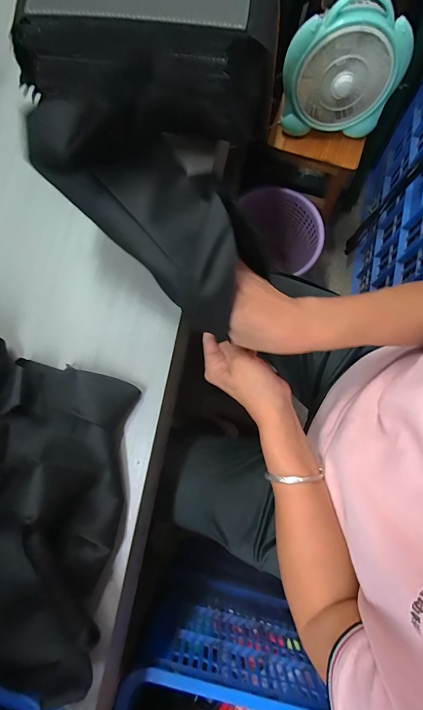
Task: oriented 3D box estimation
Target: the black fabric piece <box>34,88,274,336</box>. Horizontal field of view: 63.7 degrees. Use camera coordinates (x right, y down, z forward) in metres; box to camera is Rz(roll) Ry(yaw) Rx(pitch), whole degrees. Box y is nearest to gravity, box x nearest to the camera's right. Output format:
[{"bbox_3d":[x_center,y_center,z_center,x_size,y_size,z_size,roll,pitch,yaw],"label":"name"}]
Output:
[{"bbox_3d":[-0.044,-0.139,0.309,0.230,0.078,0.107,44,83,-8],"label":"black fabric piece"}]

